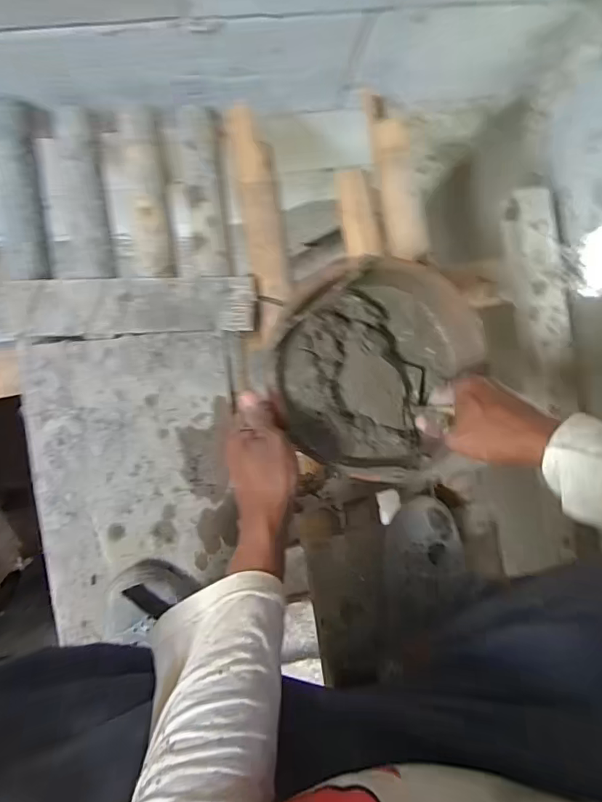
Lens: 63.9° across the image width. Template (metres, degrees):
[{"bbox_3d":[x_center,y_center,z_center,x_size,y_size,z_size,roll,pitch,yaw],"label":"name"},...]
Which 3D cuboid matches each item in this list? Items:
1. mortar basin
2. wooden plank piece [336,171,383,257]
[{"bbox_3d":[0.082,-0.045,0.546,0.218,0.067,0.246,26,86,-8],"label":"mortar basin"},{"bbox_3d":[0.079,-0.261,0.676,0.045,0.020,0.114,-20,108,-9],"label":"wooden plank piece"}]

